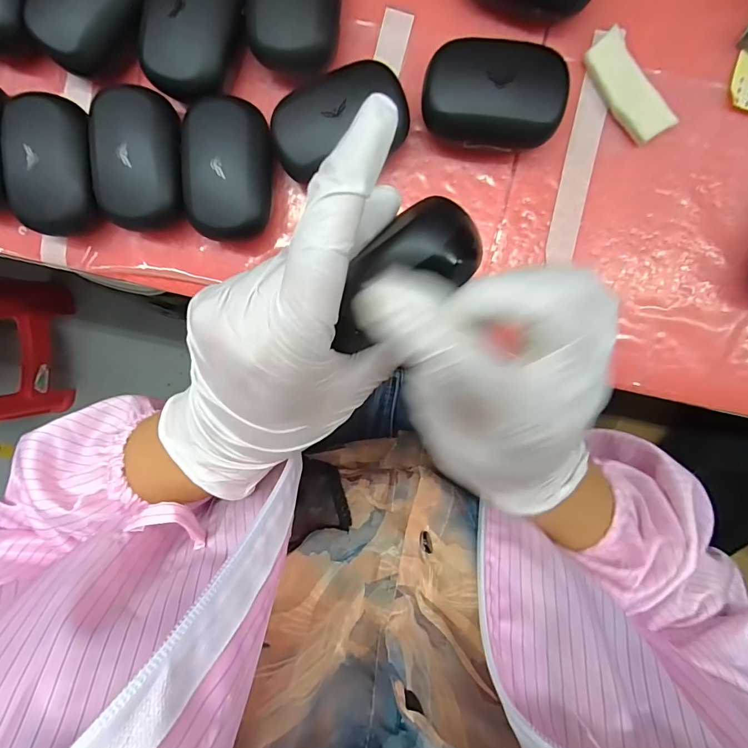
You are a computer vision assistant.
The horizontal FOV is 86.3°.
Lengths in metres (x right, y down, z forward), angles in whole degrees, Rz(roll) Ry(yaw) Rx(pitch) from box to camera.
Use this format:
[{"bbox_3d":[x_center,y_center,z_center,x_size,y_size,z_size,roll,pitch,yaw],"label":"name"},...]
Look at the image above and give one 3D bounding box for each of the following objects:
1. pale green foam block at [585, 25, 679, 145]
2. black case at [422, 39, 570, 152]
[{"bbox_3d":[0.161,-0.180,0.253,0.025,0.009,0.068,-35,95,7],"label":"pale green foam block"},{"bbox_3d":[0.072,-0.169,0.247,0.081,0.031,0.054,10,98,1],"label":"black case"}]

